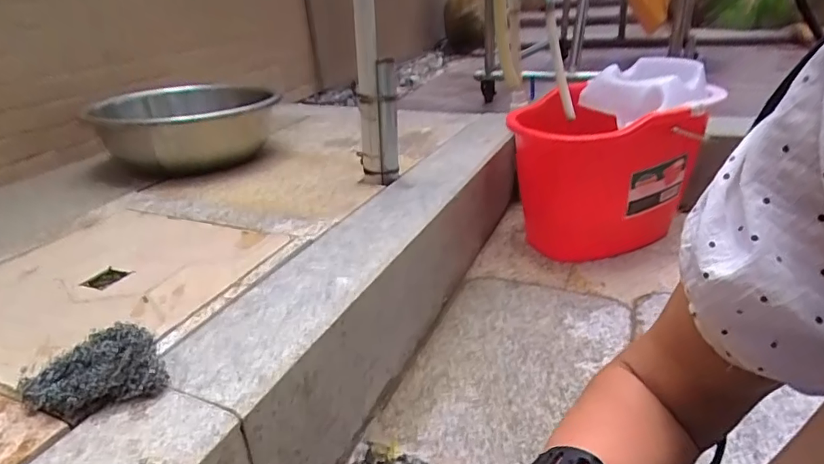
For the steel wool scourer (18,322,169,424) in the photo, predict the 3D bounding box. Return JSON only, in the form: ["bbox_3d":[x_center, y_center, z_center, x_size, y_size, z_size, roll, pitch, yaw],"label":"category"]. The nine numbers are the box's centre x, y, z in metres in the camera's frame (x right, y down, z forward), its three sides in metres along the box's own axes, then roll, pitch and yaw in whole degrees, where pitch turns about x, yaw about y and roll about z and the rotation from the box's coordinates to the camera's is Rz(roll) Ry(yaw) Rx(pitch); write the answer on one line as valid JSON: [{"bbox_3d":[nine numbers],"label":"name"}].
[{"bbox_3d":[-0.272,0.121,0.424,0.100,0.044,0.061,-15,30,-27],"label":"steel wool scourer"}]

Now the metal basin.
[{"bbox_3d":[-0.469,-0.226,1.035,0.309,0.122,0.370,-14,29,-24],"label":"metal basin"}]

